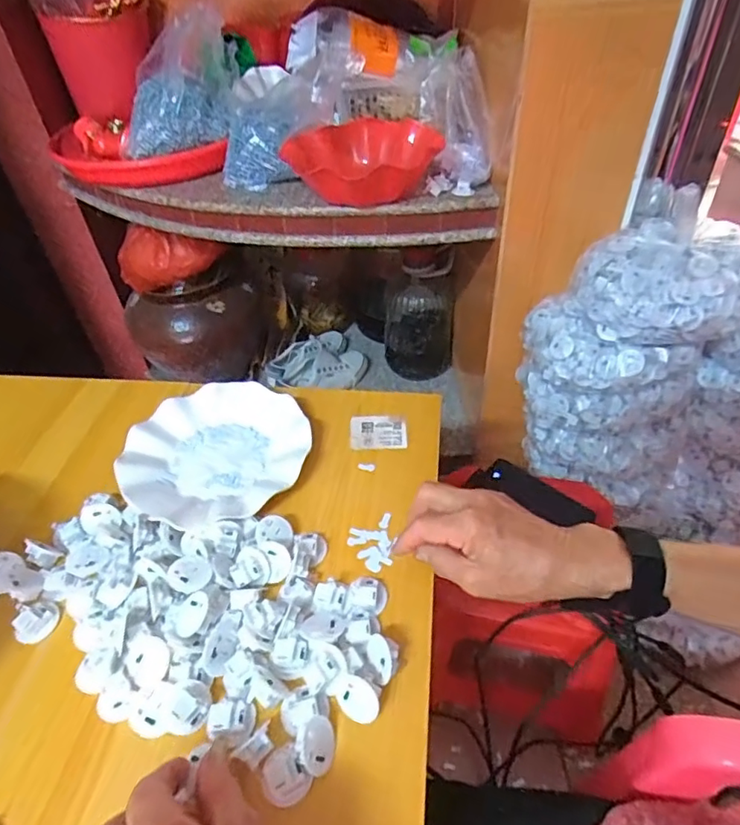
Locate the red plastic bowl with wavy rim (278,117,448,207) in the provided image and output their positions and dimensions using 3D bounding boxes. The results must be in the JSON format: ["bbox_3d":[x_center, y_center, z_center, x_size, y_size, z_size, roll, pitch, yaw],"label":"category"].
[{"bbox_3d":[0.000,-0.369,0.804,0.216,0.069,0.197,-16,45,-12],"label":"red plastic bowl with wavy rim"}]

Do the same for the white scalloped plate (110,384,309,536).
[{"bbox_3d":[-0.152,0.039,0.547,0.179,0.022,0.182,-2,43,2],"label":"white scalloped plate"}]

